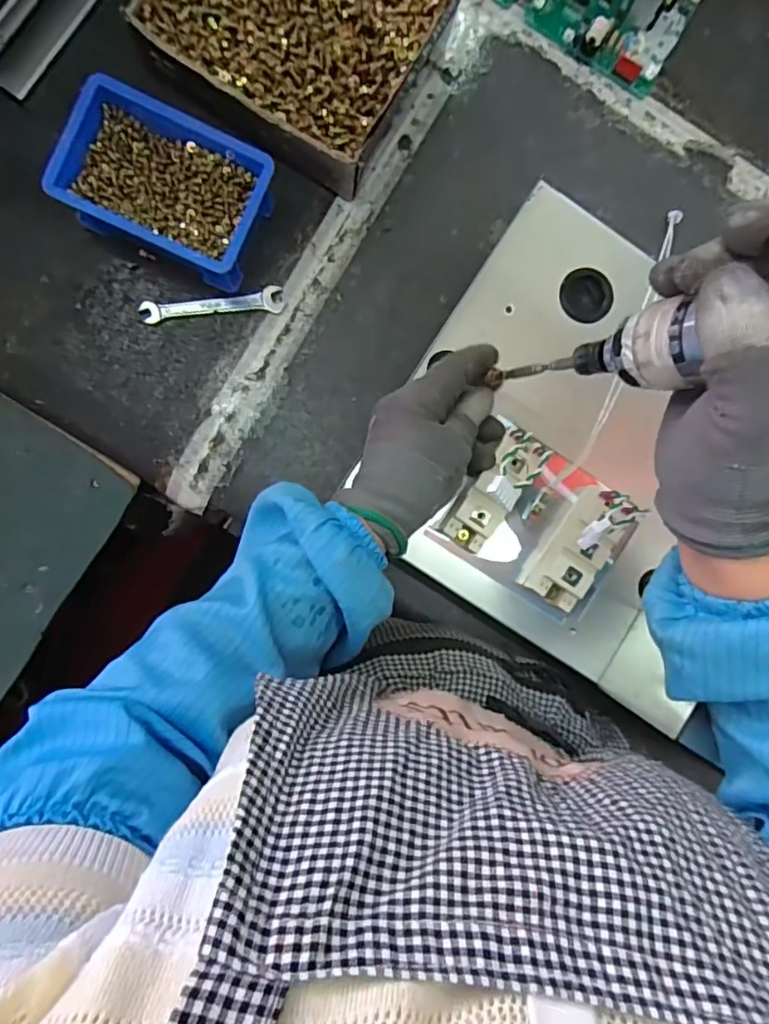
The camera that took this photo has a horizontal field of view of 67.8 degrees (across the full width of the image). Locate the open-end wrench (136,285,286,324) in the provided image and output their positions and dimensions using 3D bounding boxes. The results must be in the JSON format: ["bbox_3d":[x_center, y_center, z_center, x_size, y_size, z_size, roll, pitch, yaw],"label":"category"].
[{"bbox_3d":[-0.146,-0.175,0.486,0.116,0.004,0.021,-8,91,-3],"label":"open-end wrench"}]

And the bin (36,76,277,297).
[{"bbox_3d":[-0.173,-0.258,0.455,0.154,0.048,0.106,23,90,-3],"label":"bin"}]

